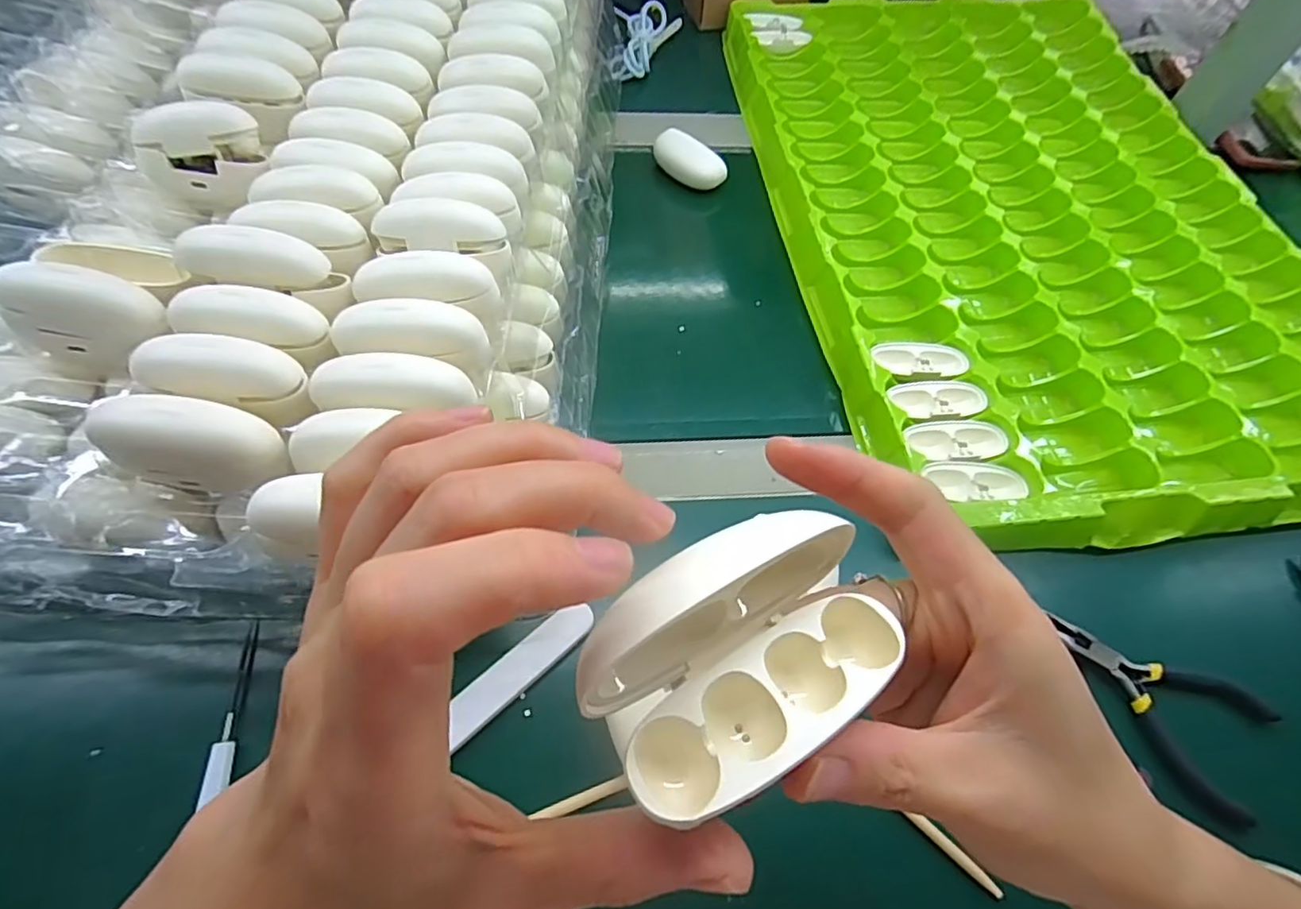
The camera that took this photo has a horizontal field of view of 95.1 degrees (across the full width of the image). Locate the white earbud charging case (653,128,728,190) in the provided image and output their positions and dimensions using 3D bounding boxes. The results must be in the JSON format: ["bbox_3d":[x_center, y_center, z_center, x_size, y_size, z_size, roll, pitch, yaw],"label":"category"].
[{"bbox_3d":[0.031,-0.245,0.496,0.067,0.023,0.026,40,65,18],"label":"white earbud charging case"}]

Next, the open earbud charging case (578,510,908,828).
[{"bbox_3d":[0.020,0.039,0.122,0.065,0.030,0.043,-29,65,-19],"label":"open earbud charging case"}]

